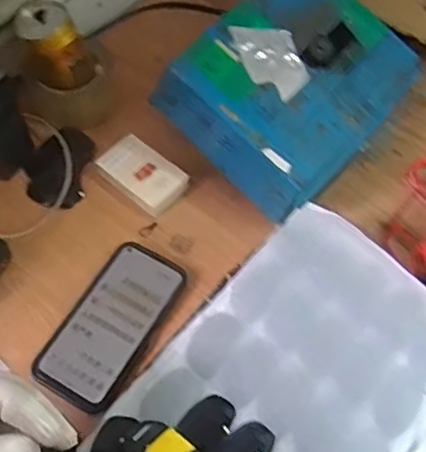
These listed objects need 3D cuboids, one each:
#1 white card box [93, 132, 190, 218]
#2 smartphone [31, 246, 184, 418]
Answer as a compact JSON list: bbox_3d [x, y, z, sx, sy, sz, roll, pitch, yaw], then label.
[{"bbox_3d":[-0.079,-0.058,0.659,0.094,0.027,0.057,39,66,18],"label":"white card box"},{"bbox_3d":[-0.095,0.093,0.582,0.083,0.009,0.161,28,63,13],"label":"smartphone"}]

